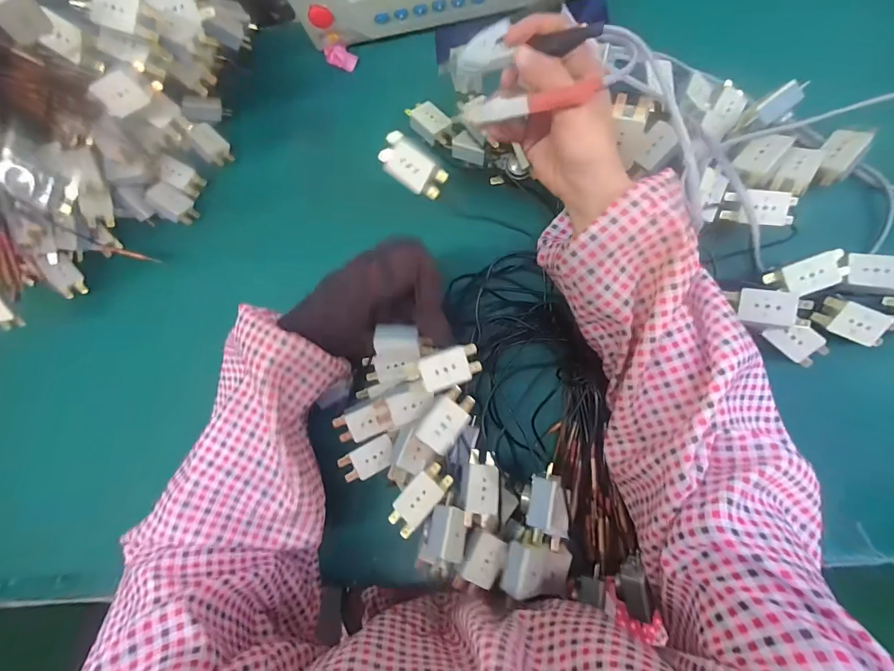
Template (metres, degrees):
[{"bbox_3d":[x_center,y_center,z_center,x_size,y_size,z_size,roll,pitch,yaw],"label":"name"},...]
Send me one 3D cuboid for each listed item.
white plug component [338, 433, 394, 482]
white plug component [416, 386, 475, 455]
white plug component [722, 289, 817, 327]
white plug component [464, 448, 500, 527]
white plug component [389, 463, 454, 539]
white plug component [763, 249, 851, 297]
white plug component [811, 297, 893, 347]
[{"bbox_3d":[-0.070,0.112,0.361,0.048,0.014,0.027,-28,82,4],"label":"white plug component"},{"bbox_3d":[0.000,0.066,0.318,0.028,0.016,0.049,34,90,9],"label":"white plug component"},{"bbox_3d":[0.264,-0.021,0.332,0.054,0.014,0.029,12,79,28],"label":"white plug component"},{"bbox_3d":[0.029,0.126,0.333,0.026,0.011,0.059,4,85,8],"label":"white plug component"},{"bbox_3d":[-0.023,0.135,0.338,0.026,0.022,0.059,39,91,9],"label":"white plug component"},{"bbox_3d":[0.301,-0.050,0.335,0.052,0.015,0.026,-20,82,5],"label":"white plug component"},{"bbox_3d":[0.339,-0.014,0.336,0.051,0.031,0.023,32,54,25],"label":"white plug component"}]

